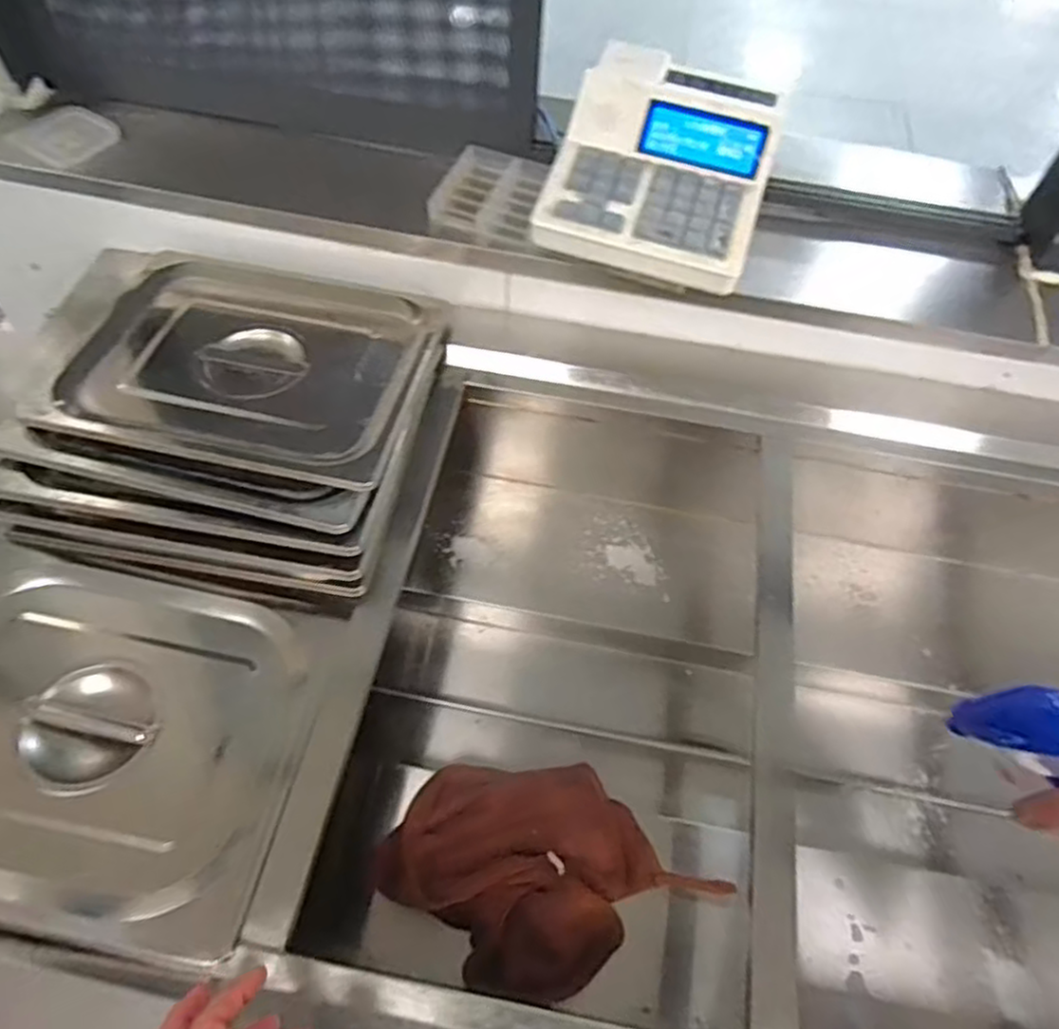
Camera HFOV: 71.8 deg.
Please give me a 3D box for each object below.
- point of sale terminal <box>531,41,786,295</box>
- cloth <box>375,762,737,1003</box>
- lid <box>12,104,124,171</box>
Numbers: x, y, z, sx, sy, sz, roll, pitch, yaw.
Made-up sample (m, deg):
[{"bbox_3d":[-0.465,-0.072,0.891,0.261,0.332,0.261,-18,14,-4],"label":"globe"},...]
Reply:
[{"bbox_3d":[0.137,-0.359,0.735,0.196,0.091,0.275,16,58,7],"label":"point of sale terminal"},{"bbox_3d":[0.007,0.300,0.634,0.213,0.049,0.211,-34,65,-22],"label":"cloth"},{"bbox_3d":[-0.491,-0.406,0.783,0.066,0.009,0.087,34,60,-6],"label":"lid"}]

